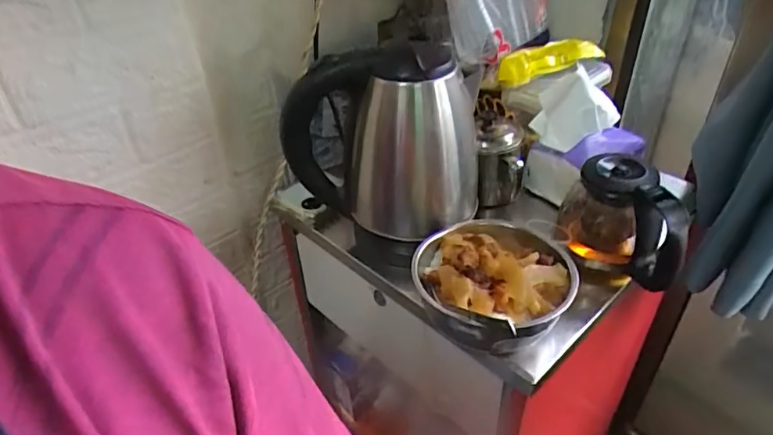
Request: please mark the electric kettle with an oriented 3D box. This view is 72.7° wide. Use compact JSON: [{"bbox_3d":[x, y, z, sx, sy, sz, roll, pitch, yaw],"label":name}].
[{"bbox_3d":[0.006,-0.088,0.603,0.193,0.210,0.135,10,41,18],"label":"electric kettle"}]

